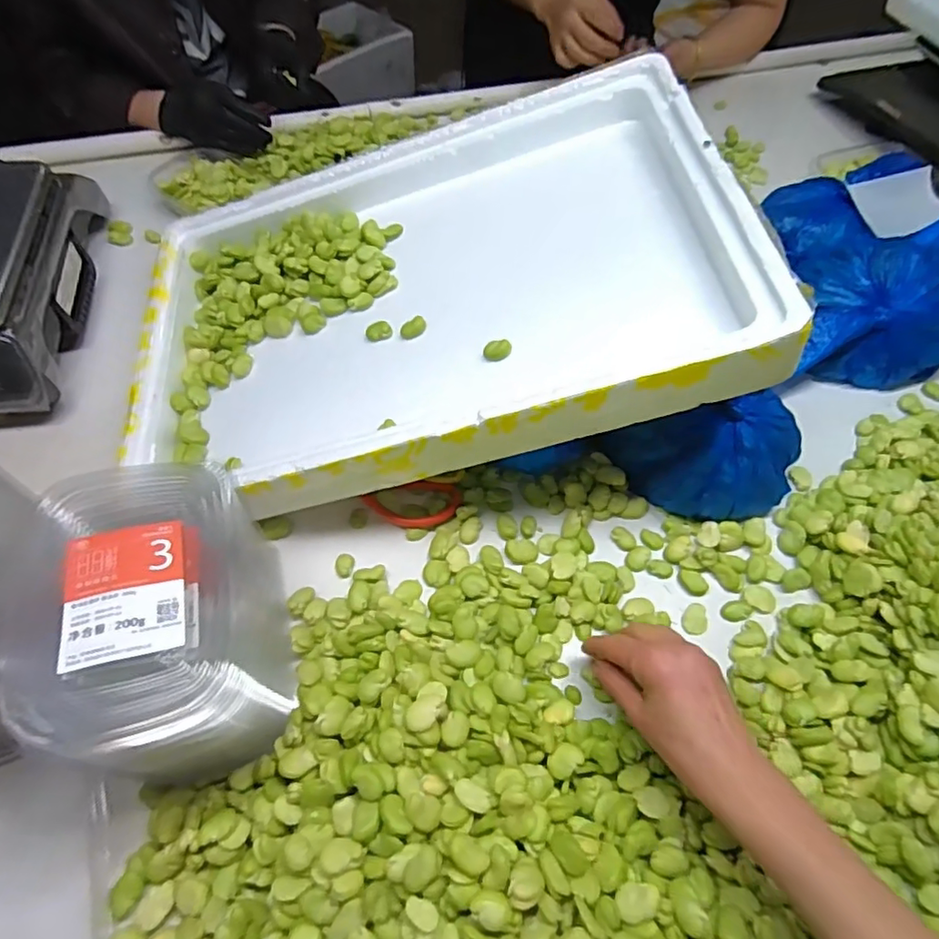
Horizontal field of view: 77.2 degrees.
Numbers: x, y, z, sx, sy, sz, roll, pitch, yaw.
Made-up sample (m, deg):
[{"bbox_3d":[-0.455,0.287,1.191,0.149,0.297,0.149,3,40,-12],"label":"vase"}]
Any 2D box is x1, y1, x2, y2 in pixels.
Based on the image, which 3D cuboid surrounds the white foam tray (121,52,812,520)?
[{"bbox_3d":[-0.045,-0.163,0.528,0.527,0.074,0.361,-15,63,10],"label":"white foam tray"}]

